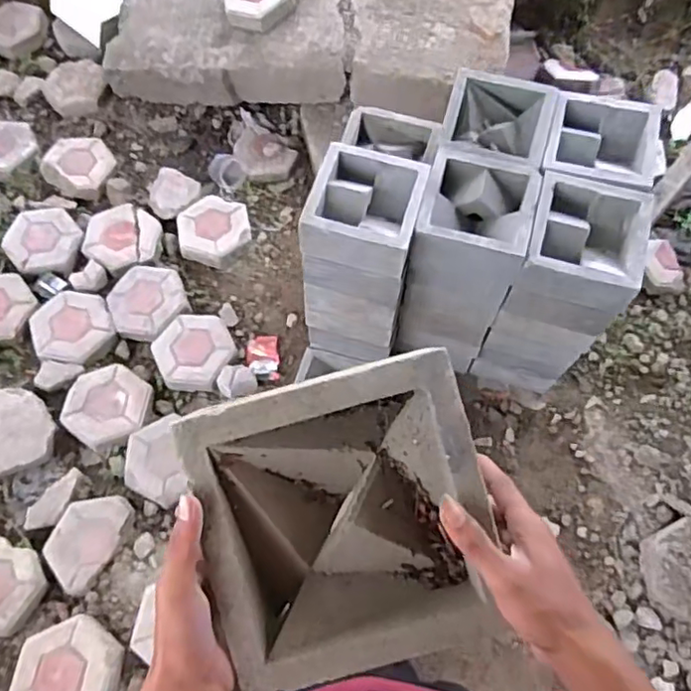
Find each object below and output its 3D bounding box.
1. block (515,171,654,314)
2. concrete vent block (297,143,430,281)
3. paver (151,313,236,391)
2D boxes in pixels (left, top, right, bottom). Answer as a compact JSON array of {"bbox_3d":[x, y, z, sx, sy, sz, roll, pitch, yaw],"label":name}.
[{"bbox_3d":[0.441,-0.184,1.143,0.204,0.129,0.209,16,65,7],"label":"block"},{"bbox_3d":[0.037,-0.260,1.152,0.201,0.102,0.213,13,65,6],"label":"concrete vent block"},{"bbox_3d":[-0.394,0.014,1.596,0.198,0.038,0.225,-22,64,-15],"label":"paver"}]

